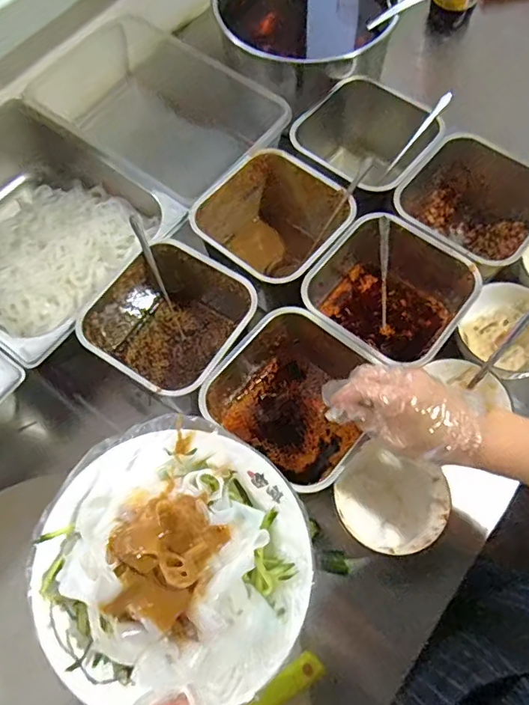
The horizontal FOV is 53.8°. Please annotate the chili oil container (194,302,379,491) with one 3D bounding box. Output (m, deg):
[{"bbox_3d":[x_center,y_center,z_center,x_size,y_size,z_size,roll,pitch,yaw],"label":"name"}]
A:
[{"bbox_3d":[0.029,0.048,0.571,0.176,0.104,0.142,34,71,16],"label":"chili oil container"}]

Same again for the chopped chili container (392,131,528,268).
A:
[{"bbox_3d":[0.249,-0.163,0.660,0.168,0.112,0.162,36,72,16],"label":"chopped chili container"}]

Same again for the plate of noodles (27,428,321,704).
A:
[{"bbox_3d":[-0.065,0.138,0.353,0.186,0.070,0.177,-1,66,2],"label":"plate of noodles"}]

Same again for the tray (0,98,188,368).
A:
[{"bbox_3d":[-0.295,-0.150,0.668,0.328,0.095,0.263,34,72,16],"label":"tray"}]

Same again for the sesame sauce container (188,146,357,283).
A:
[{"bbox_3d":[0.011,-0.145,0.658,0.161,0.123,0.156,35,72,16],"label":"sesame sauce container"}]

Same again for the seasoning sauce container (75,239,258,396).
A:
[{"bbox_3d":[-0.101,-0.024,0.597,0.154,0.102,0.153,31,71,15],"label":"seasoning sauce container"}]

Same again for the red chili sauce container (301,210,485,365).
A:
[{"bbox_3d":[0.134,-0.058,0.607,0.163,0.097,0.159,37,72,17],"label":"red chili sauce container"}]

